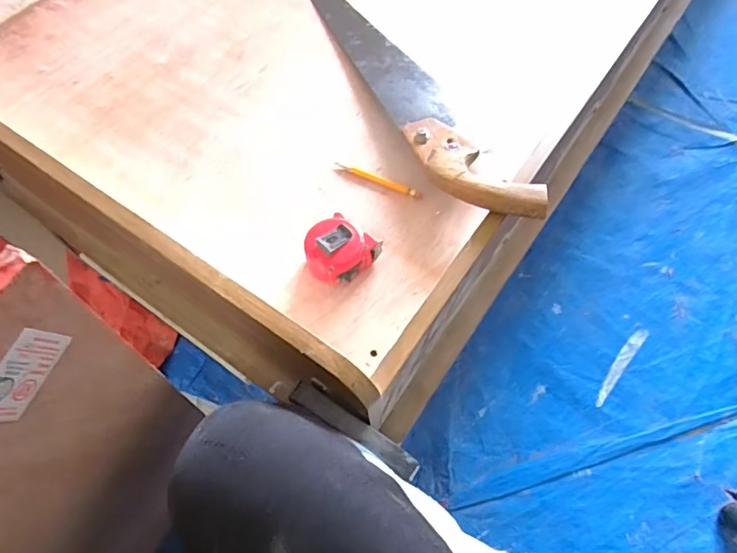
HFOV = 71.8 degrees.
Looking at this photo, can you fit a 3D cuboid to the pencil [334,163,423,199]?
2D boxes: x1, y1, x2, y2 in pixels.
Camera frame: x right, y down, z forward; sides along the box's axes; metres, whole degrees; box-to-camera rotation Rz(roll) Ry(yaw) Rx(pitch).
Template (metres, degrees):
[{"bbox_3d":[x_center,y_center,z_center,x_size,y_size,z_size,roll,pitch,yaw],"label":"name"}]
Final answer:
[{"bbox_3d":[0.011,-0.110,0.577,0.106,0.011,0.009,23,66,12],"label":"pencil"}]

